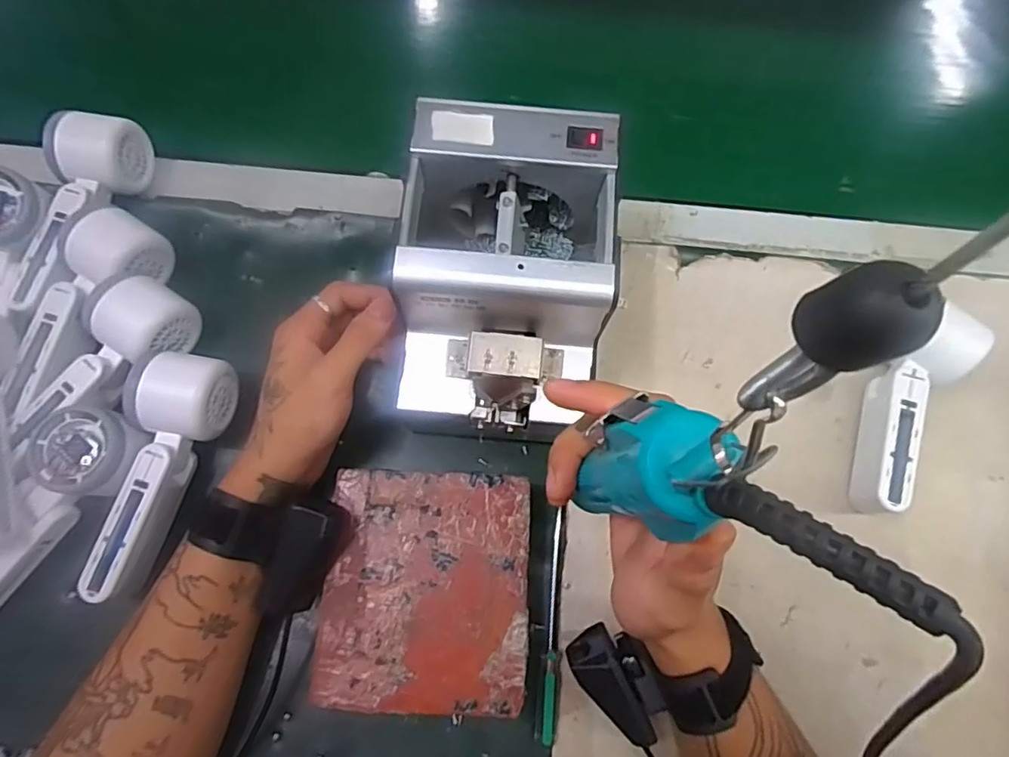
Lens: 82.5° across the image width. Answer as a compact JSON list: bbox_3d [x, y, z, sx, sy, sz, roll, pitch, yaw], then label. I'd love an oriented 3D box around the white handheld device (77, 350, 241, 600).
[{"bbox_3d":[-0.231,0.063,0.388,0.053,0.044,0.158,6,73,1],"label":"white handheld device"}]

